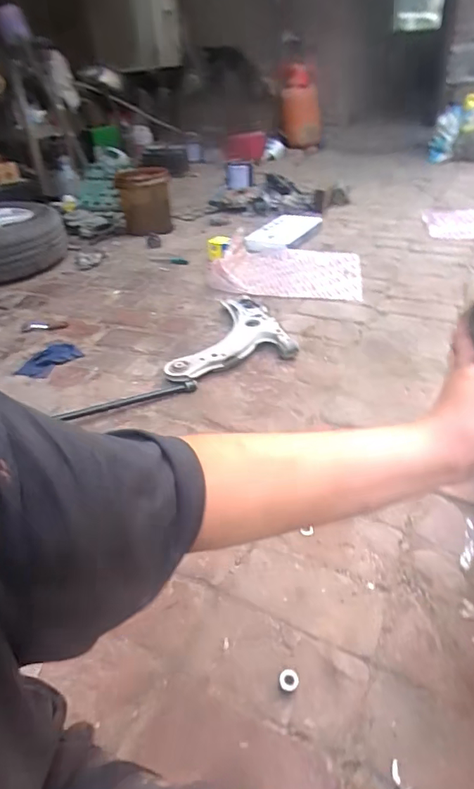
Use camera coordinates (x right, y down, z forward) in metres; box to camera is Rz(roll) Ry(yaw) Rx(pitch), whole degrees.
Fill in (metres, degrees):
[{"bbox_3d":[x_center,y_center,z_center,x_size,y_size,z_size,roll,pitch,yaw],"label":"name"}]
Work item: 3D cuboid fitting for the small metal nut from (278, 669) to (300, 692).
[{"bbox_3d":[0.068,0.375,0.615,0.026,0.011,0.025,-1,40,2],"label":"small metal nut"}]

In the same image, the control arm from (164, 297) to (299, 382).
[{"bbox_3d":[-0.059,-0.177,1.391,0.363,0.051,0.389,-13,36,-13],"label":"control arm"}]

